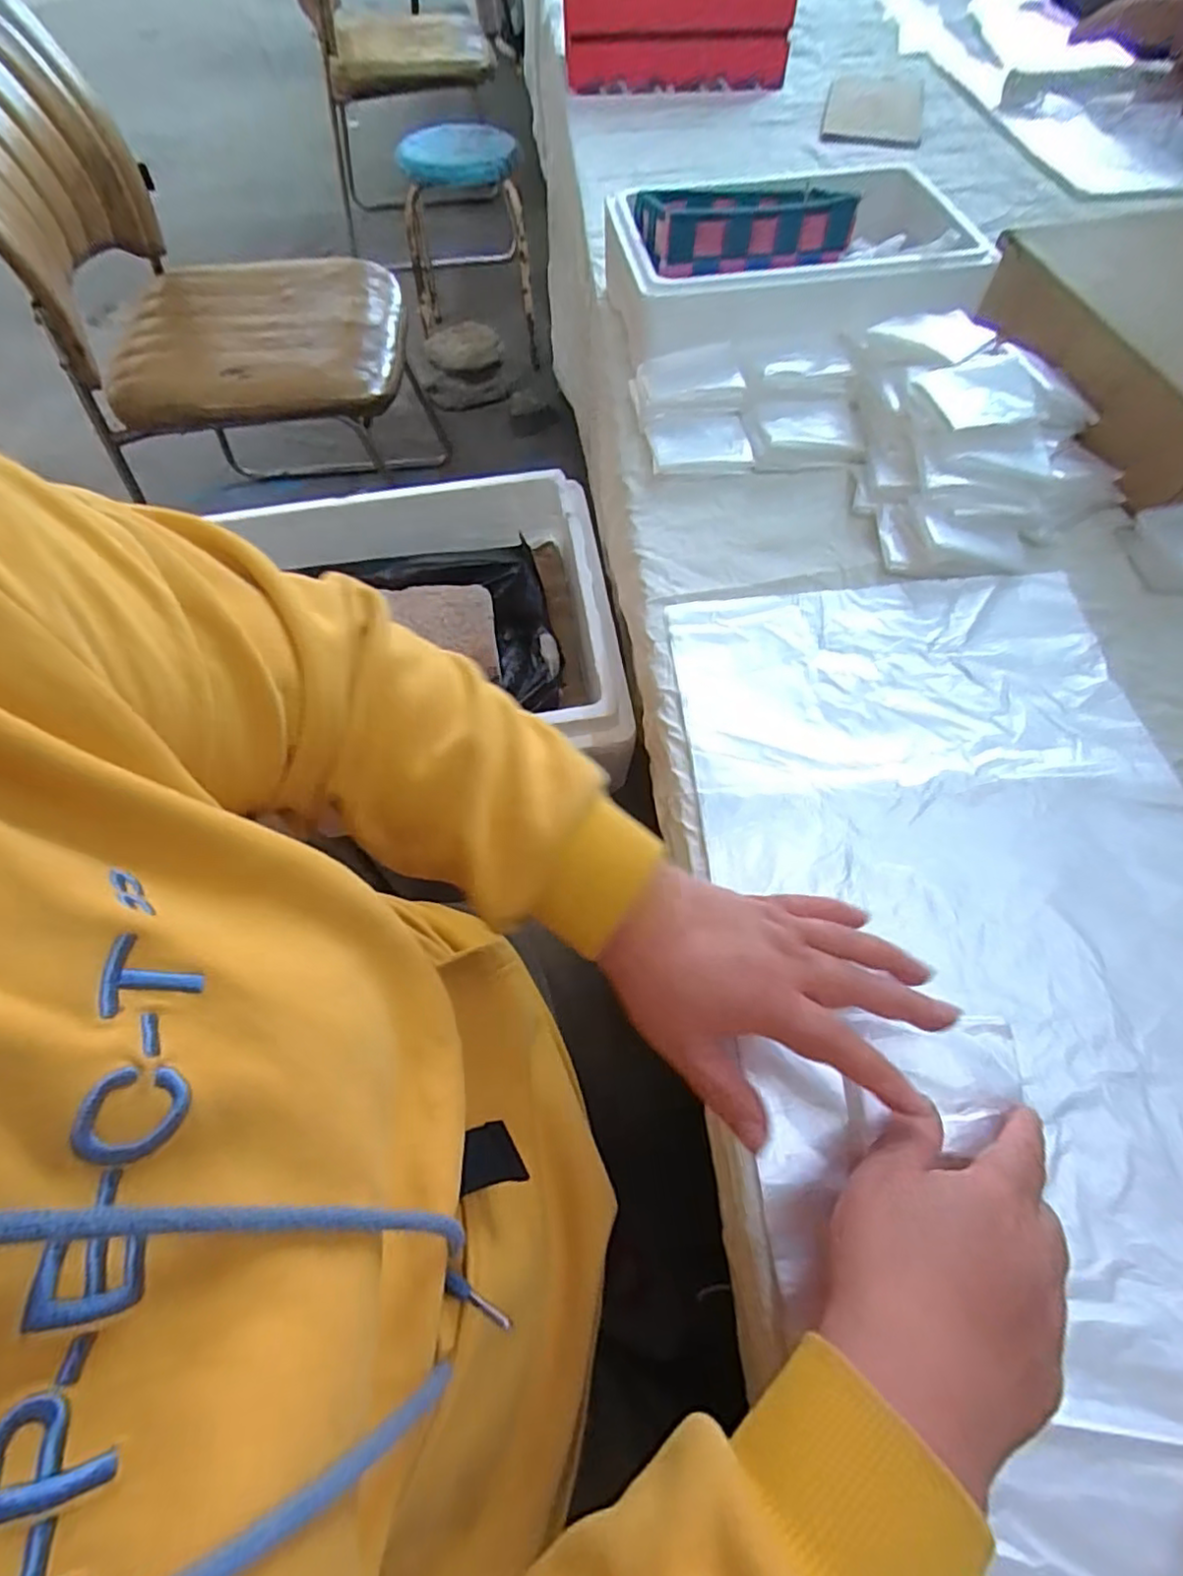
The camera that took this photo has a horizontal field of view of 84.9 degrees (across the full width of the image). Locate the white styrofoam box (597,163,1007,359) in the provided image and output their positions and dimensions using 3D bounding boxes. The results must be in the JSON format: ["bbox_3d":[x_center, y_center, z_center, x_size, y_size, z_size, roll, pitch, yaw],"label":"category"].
[{"bbox_3d":[0.186,-0.501,0.630,0.314,0.097,0.198,-10,63,-4],"label":"white styrofoam box"}]

